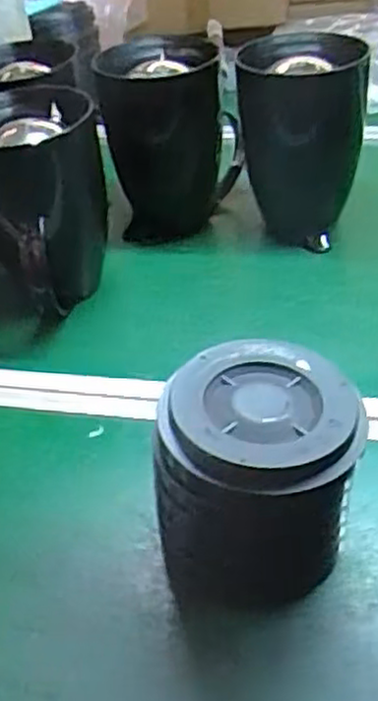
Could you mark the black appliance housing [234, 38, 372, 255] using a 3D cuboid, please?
[{"bbox_3d":[0.116,-0.213,0.768,0.126,0.190,0.114,-1,38,7],"label":"black appliance housing"}]

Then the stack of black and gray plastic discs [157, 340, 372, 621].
[{"bbox_3d":[0.040,0.080,0.461,0.127,0.125,0.121,2,38,10],"label":"stack of black and gray plastic discs"}]

